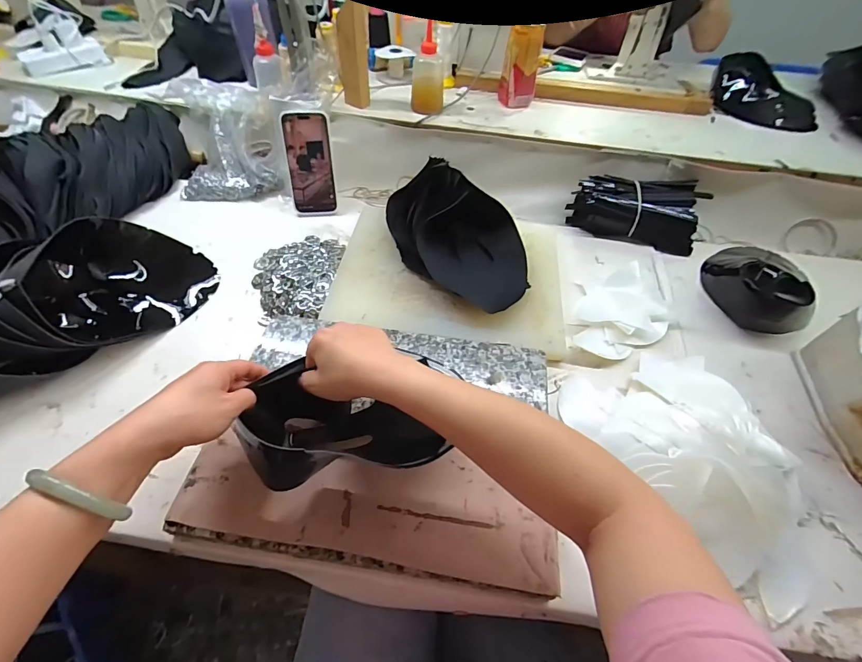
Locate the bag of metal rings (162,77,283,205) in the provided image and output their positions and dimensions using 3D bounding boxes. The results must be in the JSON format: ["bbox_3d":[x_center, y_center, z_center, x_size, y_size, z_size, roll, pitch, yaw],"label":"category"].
[{"bbox_3d":[-0.380,-0.364,0.739,0.182,0.152,0.173,-5,52,-6],"label":"bag of metal rings"}]

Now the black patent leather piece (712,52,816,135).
[{"bbox_3d":[0.685,-0.491,0.816,0.148,0.078,0.188,-6,52,-7],"label":"black patent leather piece"}]

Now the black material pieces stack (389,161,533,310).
[{"bbox_3d":[0.040,-0.162,0.606,0.274,0.106,0.168,33,58,22],"label":"black material pieces stack"}]

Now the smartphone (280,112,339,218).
[{"bbox_3d":[-0.211,-0.291,0.695,0.079,0.168,0.015,-1,28,-3],"label":"smartphone"}]

